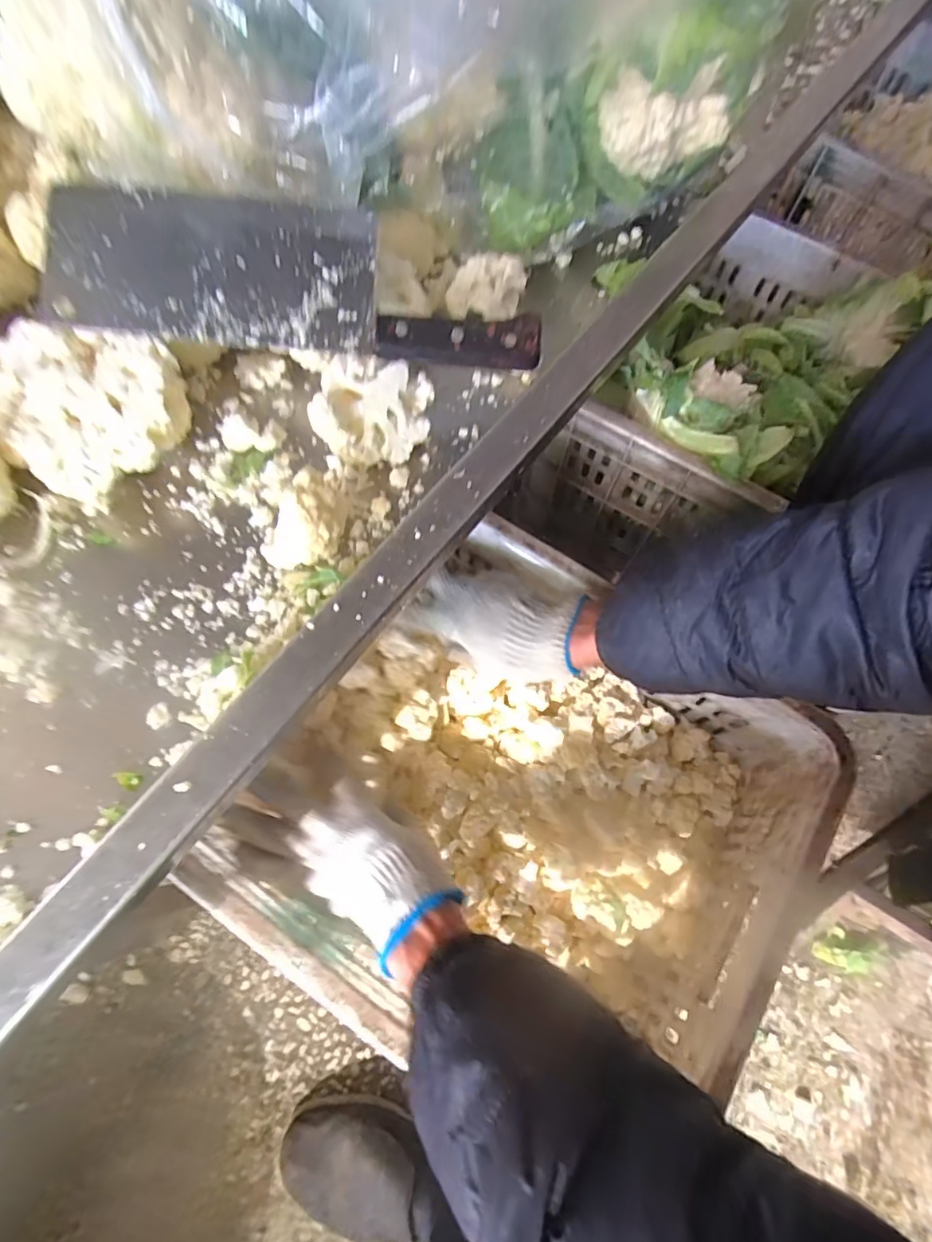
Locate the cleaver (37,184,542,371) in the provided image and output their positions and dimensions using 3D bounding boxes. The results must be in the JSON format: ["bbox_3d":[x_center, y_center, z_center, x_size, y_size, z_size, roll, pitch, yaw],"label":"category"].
[{"bbox_3d":[-0.097,-0.200,0.337,0.280,0.020,0.086,3,86,-3],"label":"cleaver"}]

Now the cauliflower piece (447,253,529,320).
[{"bbox_3d":[0.014,-0.226,0.387,0.051,0.037,0.027,9,69,1],"label":"cauliflower piece"}]

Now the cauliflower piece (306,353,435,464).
[{"bbox_3d":[-0.056,-0.124,0.348,0.067,0.051,0.050,-1,69,-2],"label":"cauliflower piece"}]

